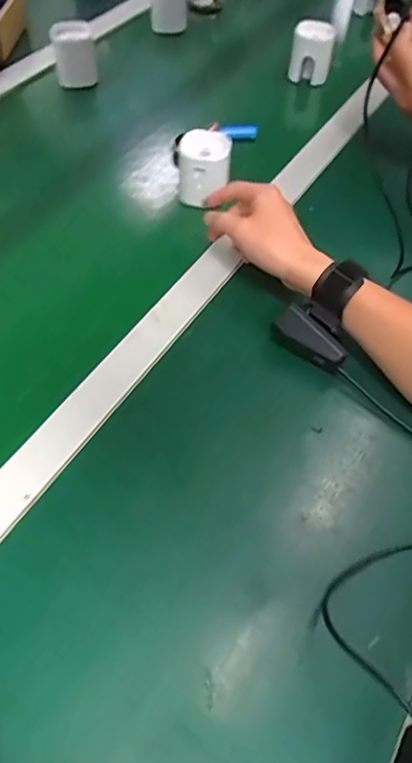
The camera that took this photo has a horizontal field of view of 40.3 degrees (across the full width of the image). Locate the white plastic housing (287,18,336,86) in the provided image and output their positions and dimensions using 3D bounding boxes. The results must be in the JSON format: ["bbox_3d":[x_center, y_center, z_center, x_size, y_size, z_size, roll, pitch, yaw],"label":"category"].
[{"bbox_3d":[0.154,-0.480,0.819,0.059,0.073,0.052,8,53,6],"label":"white plastic housing"}]

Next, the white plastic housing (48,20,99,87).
[{"bbox_3d":[-0.187,-0.471,0.807,0.059,0.070,0.047,-7,54,-8],"label":"white plastic housing"}]

